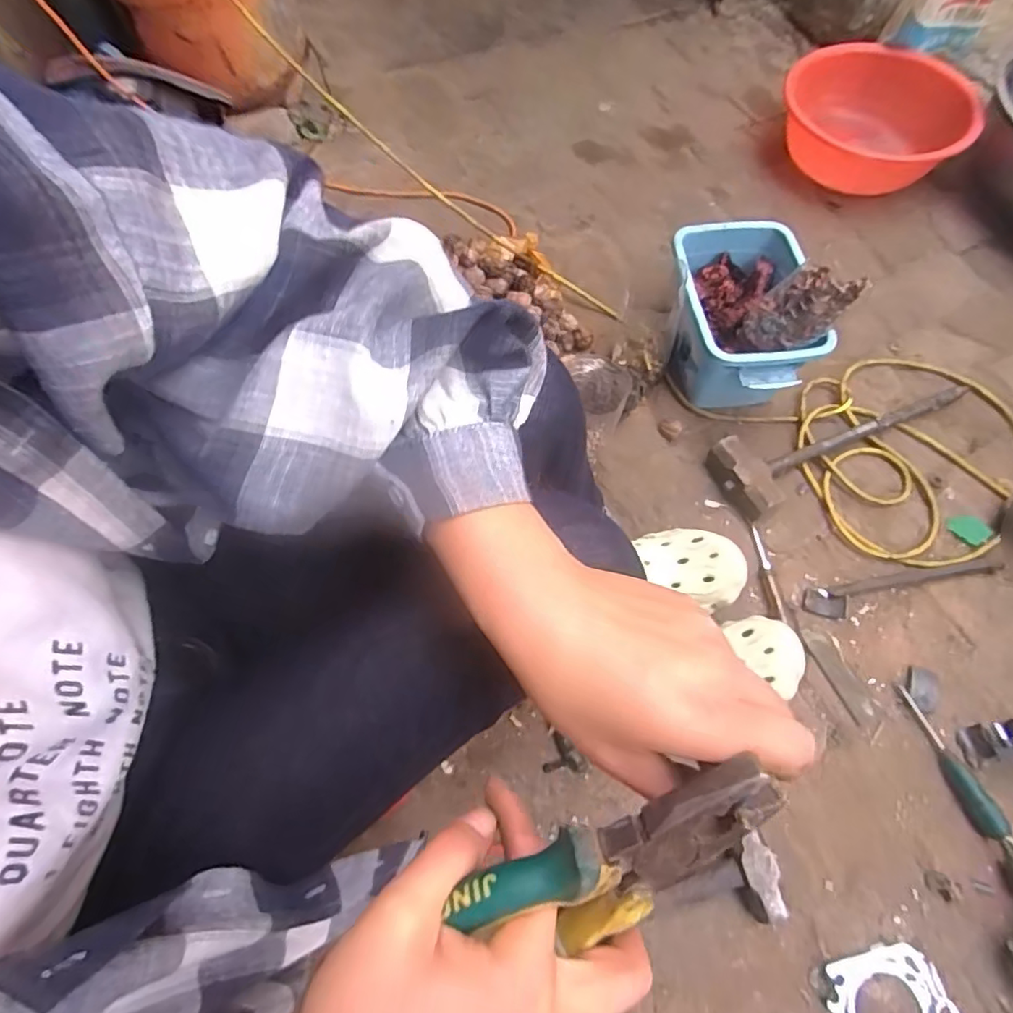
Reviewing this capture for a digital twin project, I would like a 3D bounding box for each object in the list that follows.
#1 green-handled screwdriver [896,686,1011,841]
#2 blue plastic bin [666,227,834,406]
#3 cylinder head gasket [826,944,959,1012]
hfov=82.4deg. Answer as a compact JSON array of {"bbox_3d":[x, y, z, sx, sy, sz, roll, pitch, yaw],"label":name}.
[{"bbox_3d":[0.536,0.303,0.696,0.026,0.031,0.173,-14,67,-6],"label":"green-handled screwdriver"},{"bbox_3d":[0.355,-0.279,0.896,0.202,0.158,0.275,-6,66,-2],"label":"blue plastic bin"},{"bbox_3d":[0.403,0.521,0.605,0.128,0.006,0.096,-5,59,-2],"label":"cylinder head gasket"}]

